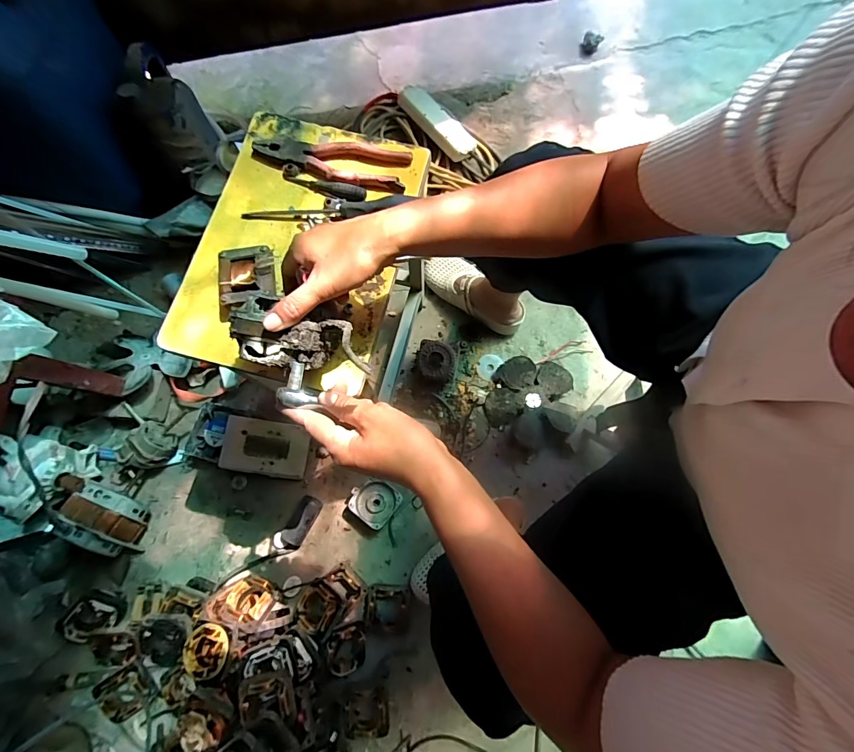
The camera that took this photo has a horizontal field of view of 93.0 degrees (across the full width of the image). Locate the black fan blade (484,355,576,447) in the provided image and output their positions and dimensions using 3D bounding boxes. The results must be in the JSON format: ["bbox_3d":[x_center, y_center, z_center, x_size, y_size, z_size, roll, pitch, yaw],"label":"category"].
[{"bbox_3d":[0.225,0.052,0.862,0.177,0.046,0.176,-1,77,2],"label":"black fan blade"}]

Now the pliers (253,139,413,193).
[{"bbox_3d":[-0.119,-0.270,0.507,0.192,0.015,0.056,9,77,4],"label":"pliers"}]

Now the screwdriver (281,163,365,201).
[{"bbox_3d":[-0.127,-0.234,0.497,0.109,0.013,0.020,20,76,6],"label":"screwdriver"}]

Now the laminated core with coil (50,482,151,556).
[{"bbox_3d":[-0.600,0.264,0.771,0.125,0.137,0.095,28,79,8],"label":"laminated core with coil"}]

